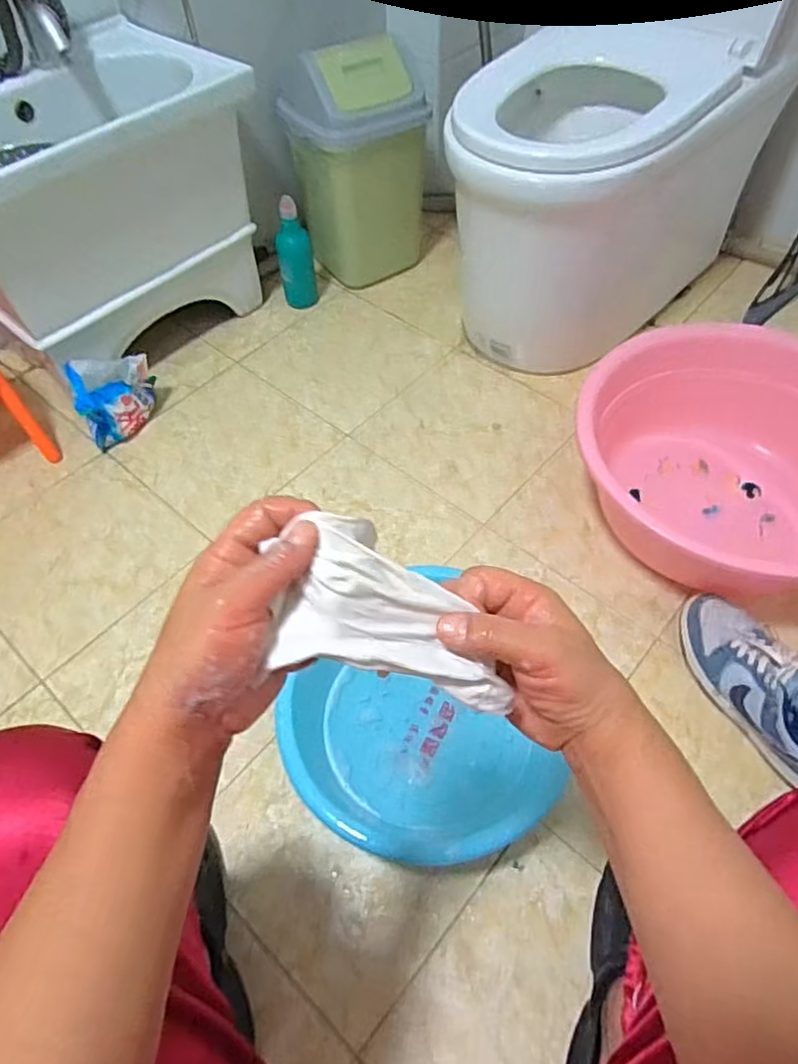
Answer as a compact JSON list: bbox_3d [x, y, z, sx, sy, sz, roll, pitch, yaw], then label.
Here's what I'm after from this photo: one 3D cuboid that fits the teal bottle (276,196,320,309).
[{"bbox_3d":[-0.212,-0.566,1.320,0.072,0.220,0.056,-10,56,-5],"label":"teal bottle"}]

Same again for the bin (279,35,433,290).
[{"bbox_3d":[-0.089,-0.716,1.284,0.223,0.436,0.199,-27,59,-16],"label":"bin"}]

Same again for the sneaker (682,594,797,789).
[{"bbox_3d":[0.471,0.193,0.828,0.105,0.106,0.272,-19,57,-10],"label":"sneaker"}]

